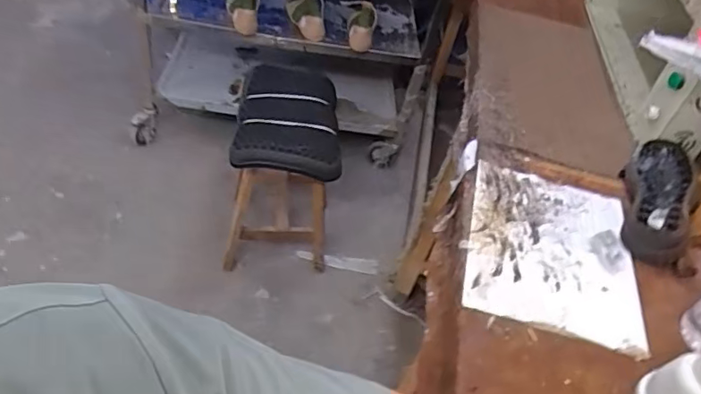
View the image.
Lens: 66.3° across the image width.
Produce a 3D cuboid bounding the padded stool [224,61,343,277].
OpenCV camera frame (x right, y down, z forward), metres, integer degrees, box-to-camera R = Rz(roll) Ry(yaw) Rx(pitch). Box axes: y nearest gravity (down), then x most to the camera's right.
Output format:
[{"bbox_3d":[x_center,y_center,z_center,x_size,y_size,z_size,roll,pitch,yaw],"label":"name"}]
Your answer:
[{"bbox_3d":[-0.166,-0.070,1.420,0.274,0.391,0.350,11,43,-2],"label":"padded stool"}]

